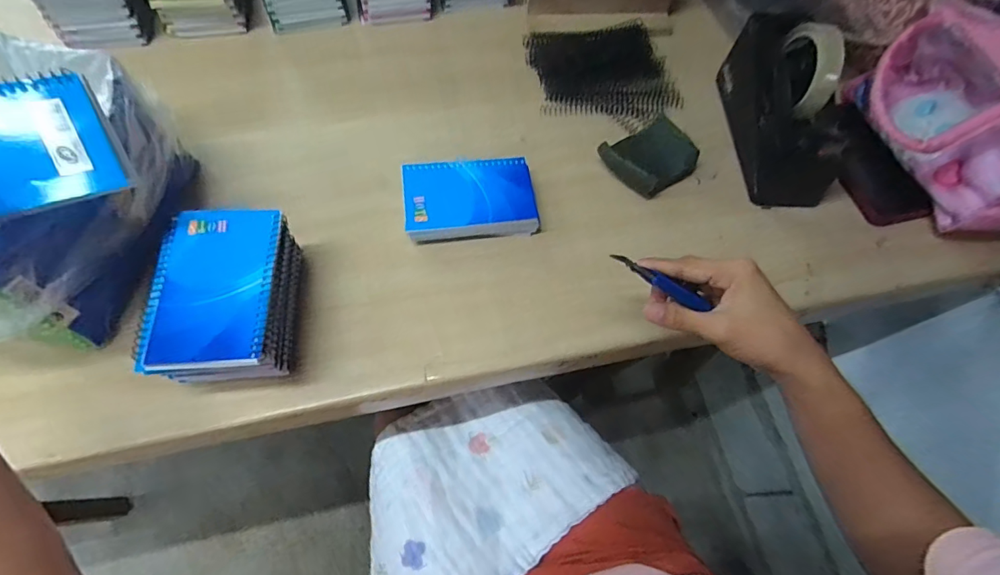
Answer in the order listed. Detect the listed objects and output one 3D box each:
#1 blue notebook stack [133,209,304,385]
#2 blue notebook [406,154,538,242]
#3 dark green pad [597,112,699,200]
[{"bbox_3d":[-0.223,0.013,0.397,0.092,0.082,0.137,-2,65,-4],"label":"blue notebook stack"},{"bbox_3d":[-0.030,-0.089,0.487,0.129,0.028,0.087,-6,65,-5],"label":"blue notebook"},{"bbox_3d":[0.165,-0.142,0.520,0.089,0.029,0.072,-31,70,-16],"label":"dark green pad"}]

